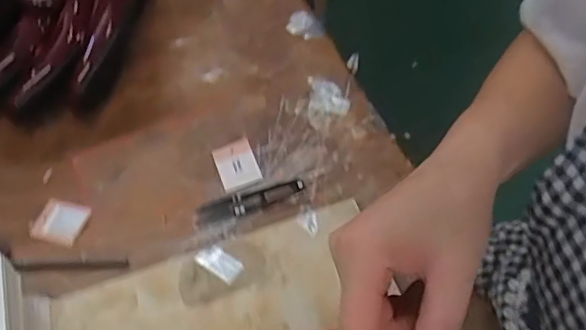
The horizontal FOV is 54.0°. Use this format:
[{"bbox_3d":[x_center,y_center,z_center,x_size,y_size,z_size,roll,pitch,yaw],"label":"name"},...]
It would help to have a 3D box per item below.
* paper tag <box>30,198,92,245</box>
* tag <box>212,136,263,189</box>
[{"bbox_3d":[-0.223,0.053,0.549,0.054,0.004,0.041,12,66,18],"label":"paper tag"},{"bbox_3d":[-0.056,-0.002,0.566,0.038,0.004,0.055,-20,58,-7],"label":"tag"}]

